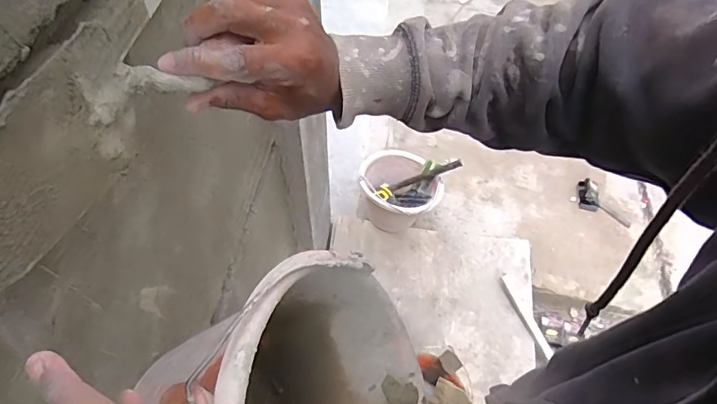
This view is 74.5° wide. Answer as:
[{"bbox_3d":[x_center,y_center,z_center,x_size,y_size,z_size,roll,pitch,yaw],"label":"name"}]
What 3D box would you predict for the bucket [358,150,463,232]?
[{"bbox_3d":[0.123,-0.011,1.404,0.224,0.181,0.195,-1,55,-2],"label":"bucket"}]

